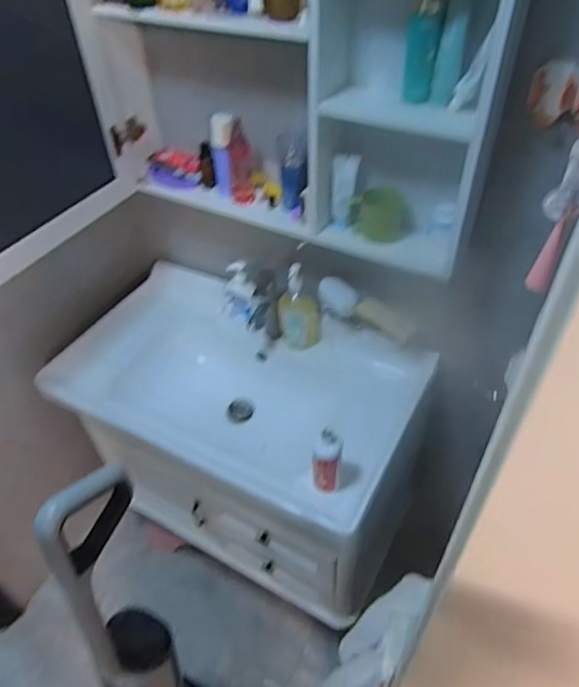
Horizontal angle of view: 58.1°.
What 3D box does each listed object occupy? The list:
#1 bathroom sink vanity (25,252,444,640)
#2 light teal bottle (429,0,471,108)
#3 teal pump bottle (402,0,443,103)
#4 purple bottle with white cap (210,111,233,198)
[{"bbox_3d":[-0.137,0.207,1.342,0.808,0.524,0.454,21,49,22],"label":"bathroom sink vanity"},{"bbox_3d":[0.236,-0.426,0.765,0.040,0.135,0.038,9,45,11],"label":"light teal bottle"},{"bbox_3d":[0.197,-0.443,0.765,0.045,0.159,0.039,9,46,11],"label":"teal pump bottle"},{"bbox_3d":[-0.134,-0.383,1.066,0.049,0.167,0.035,-5,44,-3],"label":"purple bottle with white cap"}]

